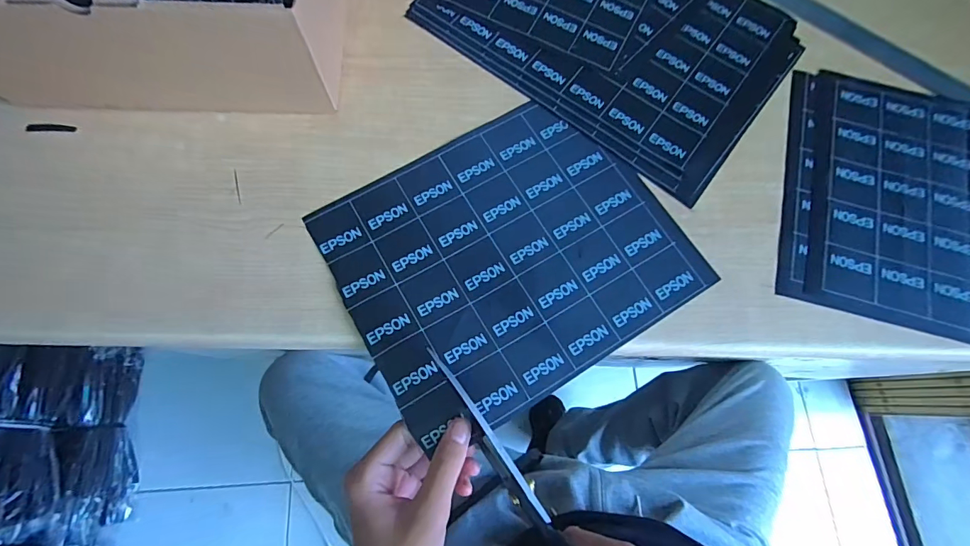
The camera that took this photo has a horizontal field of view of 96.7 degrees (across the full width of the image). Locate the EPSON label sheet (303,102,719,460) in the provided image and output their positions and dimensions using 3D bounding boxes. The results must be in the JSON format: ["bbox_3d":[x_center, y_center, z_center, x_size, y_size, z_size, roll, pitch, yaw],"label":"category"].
[{"bbox_3d":[0.017,-0.018,0.330,0.242,0.008,0.202,-29,75,-11],"label":"EPSON label sheet"}]

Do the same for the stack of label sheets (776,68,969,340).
[{"bbox_3d":[0.389,-0.055,0.349,0.284,0.013,0.225,15,73,3],"label":"stack of label sheets"}]

